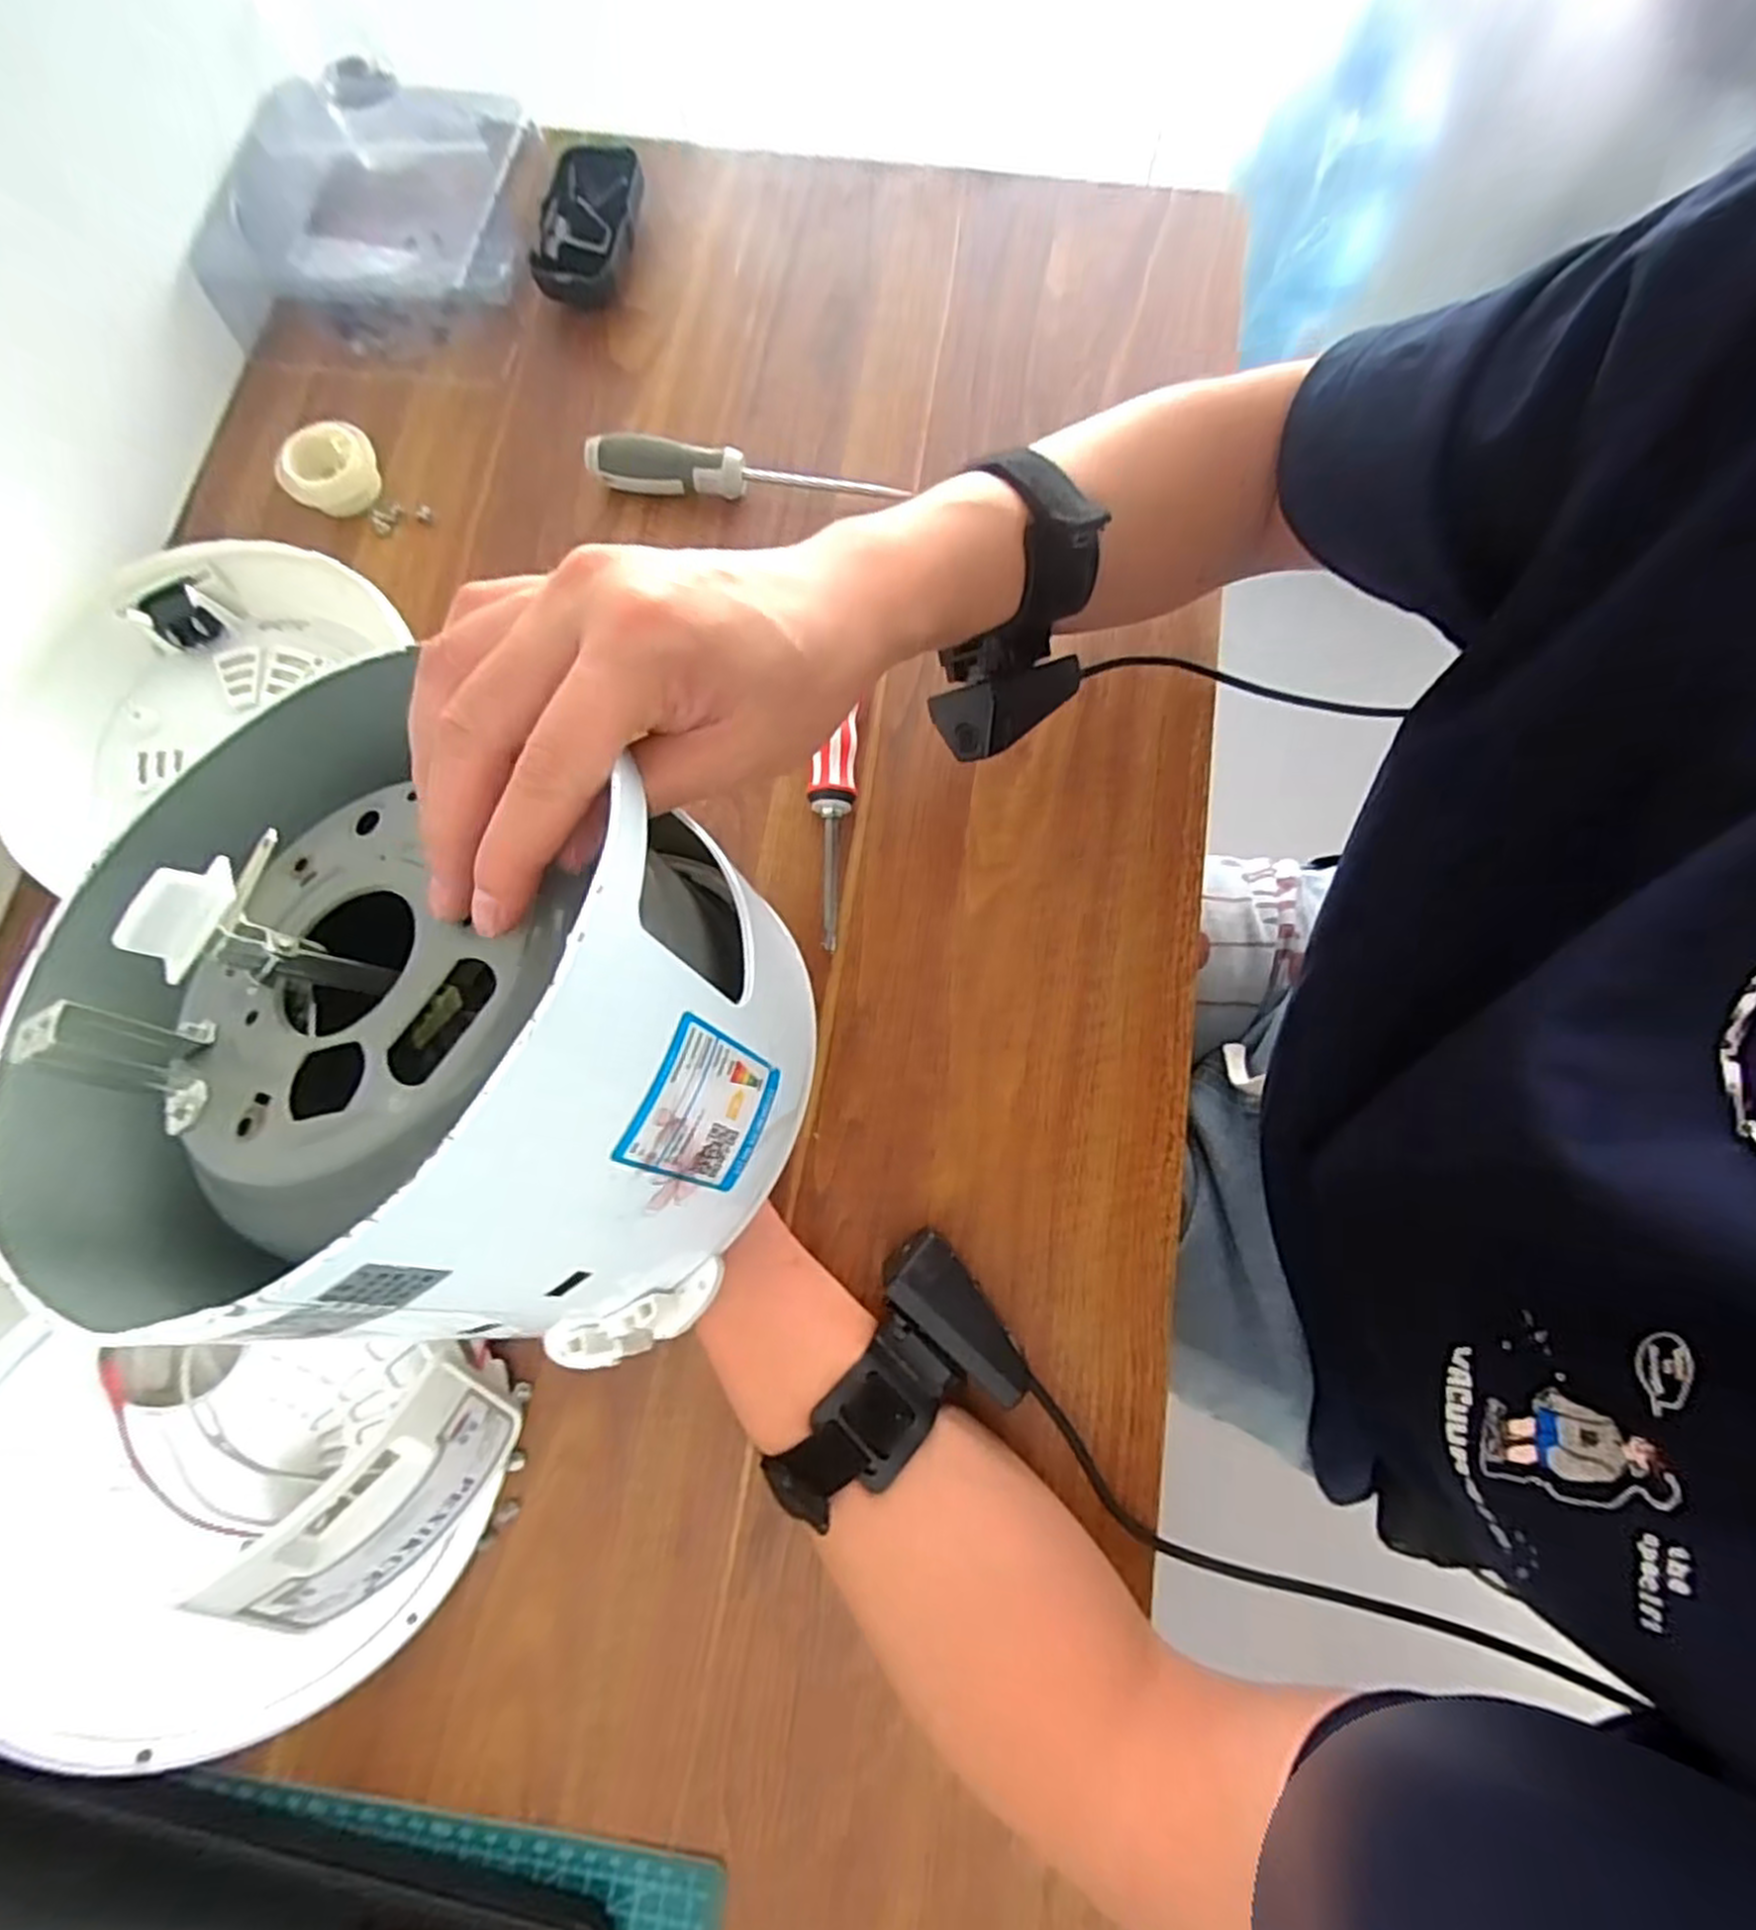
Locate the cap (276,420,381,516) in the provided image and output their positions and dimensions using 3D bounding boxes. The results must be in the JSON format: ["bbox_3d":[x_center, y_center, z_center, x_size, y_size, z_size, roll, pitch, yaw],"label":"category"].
[{"bbox_3d":[-0.321,-0.290,0.456,0.050,0.029,0.041,-24,77,-4],"label":"cap"}]

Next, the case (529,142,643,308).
[{"bbox_3d":[-0.186,-0.476,0.503,0.059,0.025,0.121,2,76,2],"label":"case"}]

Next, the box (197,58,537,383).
[{"bbox_3d":[-0.310,-0.486,0.494,0.164,0.054,0.218,7,74,0],"label":"box"}]

